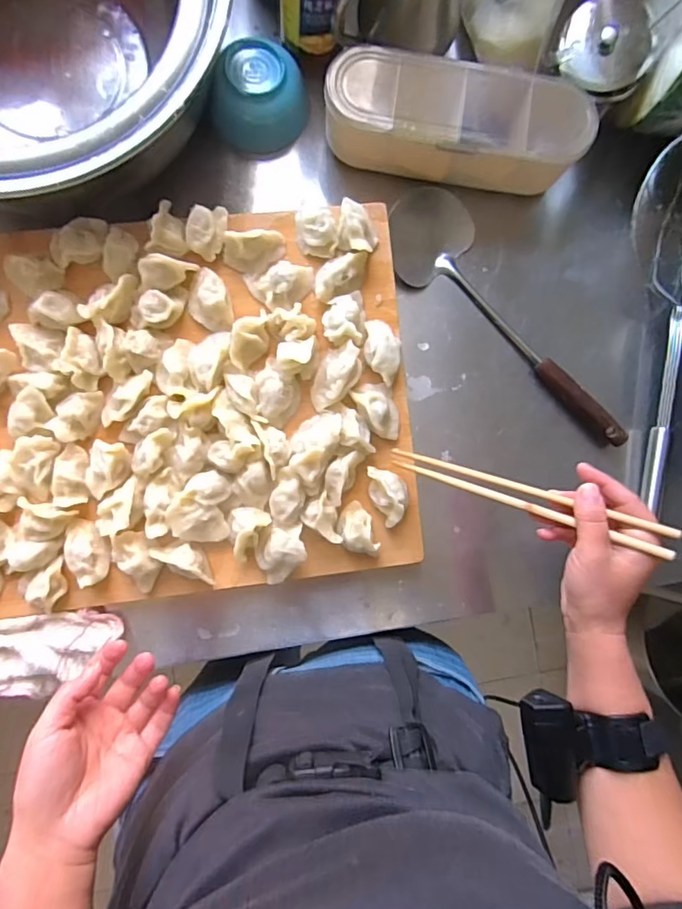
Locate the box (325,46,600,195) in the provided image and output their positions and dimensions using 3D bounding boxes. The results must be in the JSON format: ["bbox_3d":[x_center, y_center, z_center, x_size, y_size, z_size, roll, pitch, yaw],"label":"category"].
[{"bbox_3d":[0.113,-0.336,0.534,0.258,0.069,0.107,11,85,-5],"label":"box"}]

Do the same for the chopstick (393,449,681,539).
[{"bbox_3d":[0.147,0.026,0.435,0.236,0.011,0.008,18,83,36],"label":"chopstick"}]

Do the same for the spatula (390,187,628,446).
[{"bbox_3d":[0.186,-0.151,0.561,0.335,0.030,0.094,42,83,-2],"label":"spatula"}]

